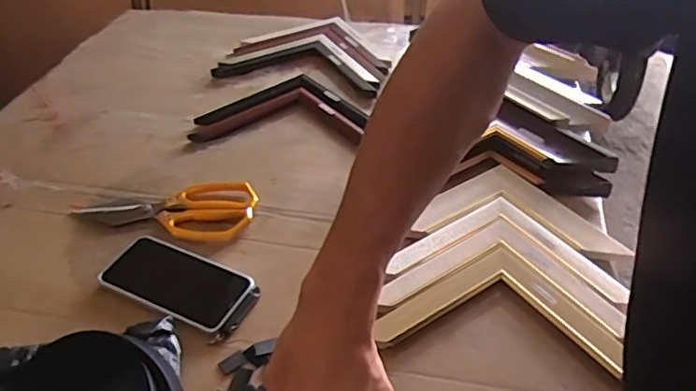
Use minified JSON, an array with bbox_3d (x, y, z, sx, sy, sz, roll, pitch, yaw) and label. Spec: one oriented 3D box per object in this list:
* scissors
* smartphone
[{"bbox_3d":[-0.226,0.012,0.701,0.224,0.016,0.106,4,43,8],"label":"scissors"},{"bbox_3d":[-0.185,0.092,0.602,0.160,0.013,0.074,18,46,22],"label":"smartphone"}]

